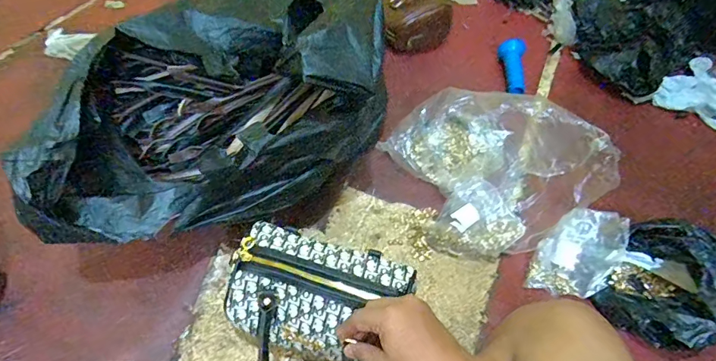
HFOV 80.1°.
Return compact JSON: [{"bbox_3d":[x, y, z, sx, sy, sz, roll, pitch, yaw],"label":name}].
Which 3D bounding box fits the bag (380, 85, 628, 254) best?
[{"bbox_3d":[0.193,-0.039,0.656,0.219,0.192,0.274,-22,60,-19],"label":"bag"}]

